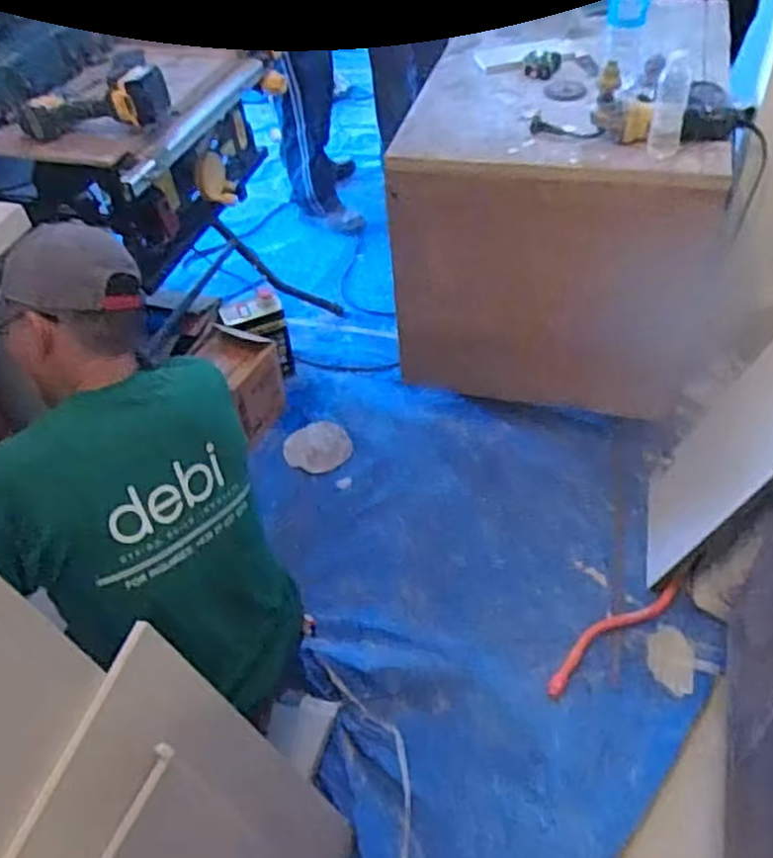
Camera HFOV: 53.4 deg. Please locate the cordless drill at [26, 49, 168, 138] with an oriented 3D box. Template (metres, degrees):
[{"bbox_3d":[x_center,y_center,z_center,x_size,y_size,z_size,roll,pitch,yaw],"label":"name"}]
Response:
[{"bbox_3d":[-0.583,-0.634,1.503,0.290,0.116,0.098,-10,44,14],"label":"cordless drill"}]

